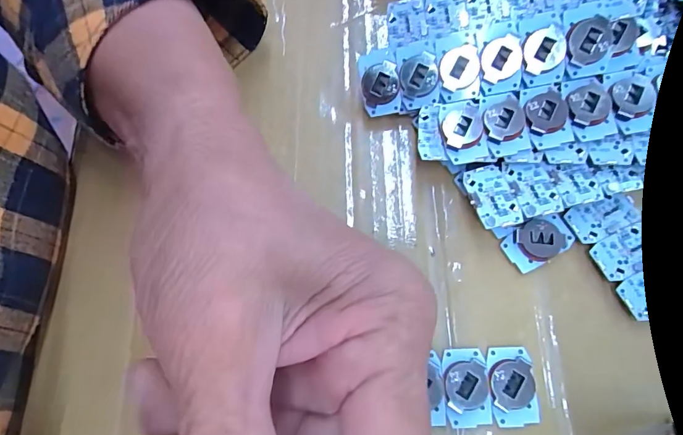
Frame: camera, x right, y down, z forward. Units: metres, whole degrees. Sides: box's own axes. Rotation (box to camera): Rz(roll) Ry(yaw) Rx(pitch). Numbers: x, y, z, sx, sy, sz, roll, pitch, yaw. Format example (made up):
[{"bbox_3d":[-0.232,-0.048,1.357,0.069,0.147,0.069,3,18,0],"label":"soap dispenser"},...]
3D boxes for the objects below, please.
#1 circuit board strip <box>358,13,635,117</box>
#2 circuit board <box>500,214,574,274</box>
[{"bbox_3d":[0.067,-0.069,0.195,0.116,0.007,0.028,-7,106,11],"label":"circuit board strip"},{"bbox_3d":[0.087,0.011,0.190,0.029,0.009,0.018,-28,72,-3],"label":"circuit board"}]

